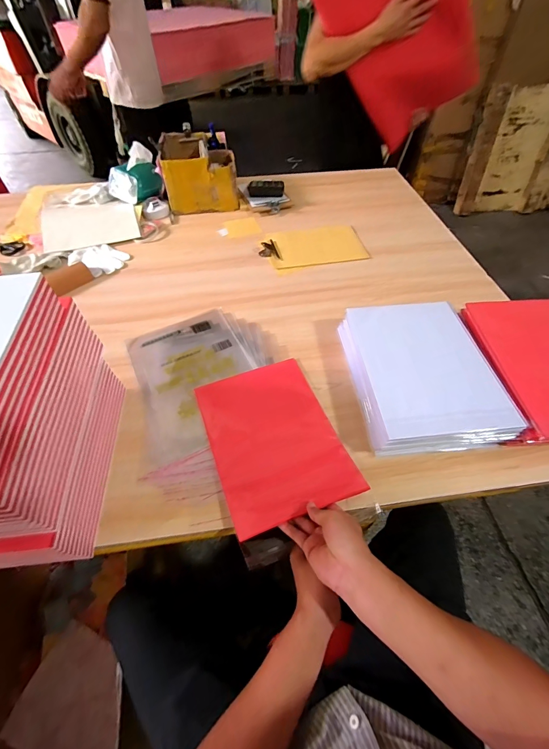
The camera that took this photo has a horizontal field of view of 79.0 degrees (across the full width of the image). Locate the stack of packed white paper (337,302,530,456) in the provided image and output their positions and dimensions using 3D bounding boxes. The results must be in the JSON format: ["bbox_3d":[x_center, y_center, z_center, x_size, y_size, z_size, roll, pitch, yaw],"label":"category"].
[{"bbox_3d":[0.264,-0.008,0.608,0.226,0.059,0.318,-5,52,-2],"label":"stack of packed white paper"}]

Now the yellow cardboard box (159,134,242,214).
[{"bbox_3d":[-0.234,-0.644,1.061,0.213,0.144,0.223,-8,53,-4],"label":"yellow cardboard box"}]

